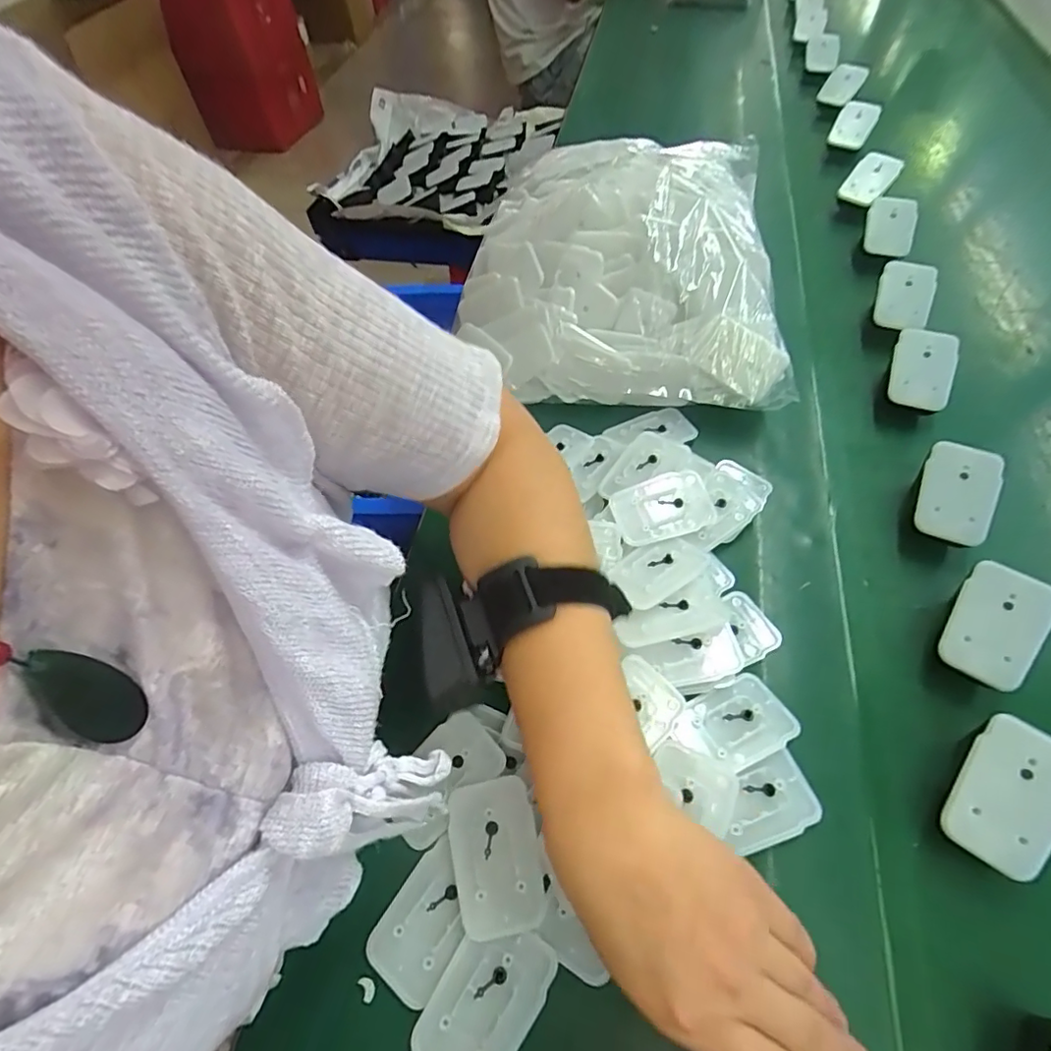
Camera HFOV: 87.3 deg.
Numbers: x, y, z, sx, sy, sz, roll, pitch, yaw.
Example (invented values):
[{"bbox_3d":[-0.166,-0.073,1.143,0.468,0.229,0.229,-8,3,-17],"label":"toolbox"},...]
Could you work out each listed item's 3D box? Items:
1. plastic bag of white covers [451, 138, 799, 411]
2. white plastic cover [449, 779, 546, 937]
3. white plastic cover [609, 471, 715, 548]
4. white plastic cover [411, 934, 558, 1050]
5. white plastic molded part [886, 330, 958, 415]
[{"bbox_3d":[0.082,-0.240,0.494,0.269,0.091,0.293,3,57,7],"label":"plastic bag of white covers"},{"bbox_3d":[-0.015,0.174,0.291,0.045,0.007,0.068,-13,57,-3],"label":"white plastic cover"},{"bbox_3d":[0.096,-0.013,0.383,0.068,0.007,0.045,-19,57,-7],"label":"white plastic cover"},{"bbox_3d":[-0.019,0.227,0.261,0.044,0.004,0.068,28,63,21],"label":"white plastic cover"},{"bbox_3d":[0.314,-0.122,0.436,0.043,0.012,0.064,12,97,21],"label":"white plastic molded part"}]

